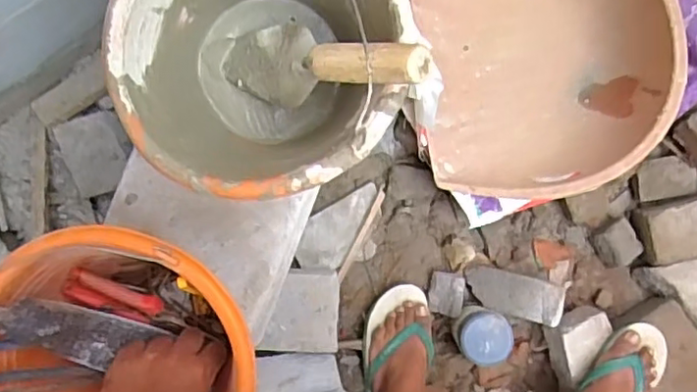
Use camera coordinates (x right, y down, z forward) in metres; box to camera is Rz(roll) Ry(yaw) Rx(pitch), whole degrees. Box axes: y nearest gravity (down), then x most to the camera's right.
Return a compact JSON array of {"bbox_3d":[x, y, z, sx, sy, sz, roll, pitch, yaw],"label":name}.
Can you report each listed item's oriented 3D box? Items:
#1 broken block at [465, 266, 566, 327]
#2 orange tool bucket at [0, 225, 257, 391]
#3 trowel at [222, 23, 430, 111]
[{"bbox_3d":[0.303,0.181,1.170,0.181,0.036,0.076,16,86,33],"label":"broken block"},{"bbox_3d":[-0.210,0.144,0.616,0.249,0.170,0.220,9,87,-2],"label":"orange tool bucket"},{"bbox_3d":[-0.031,-0.127,0.592,0.053,0.273,0.081,22,86,-38],"label":"trowel"}]

